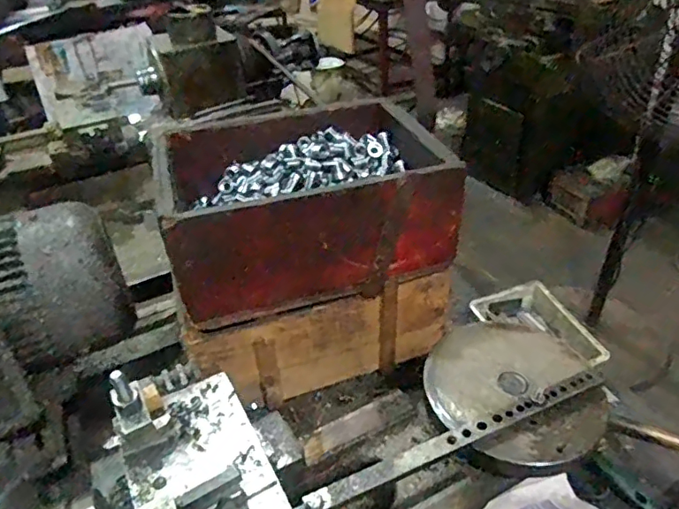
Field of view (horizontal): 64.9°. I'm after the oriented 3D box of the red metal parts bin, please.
[{"bbox_3d":[-0.051,-0.076,0.725,0.337,0.158,0.251,-13,37,-12],"label":"red metal parts bin"}]

